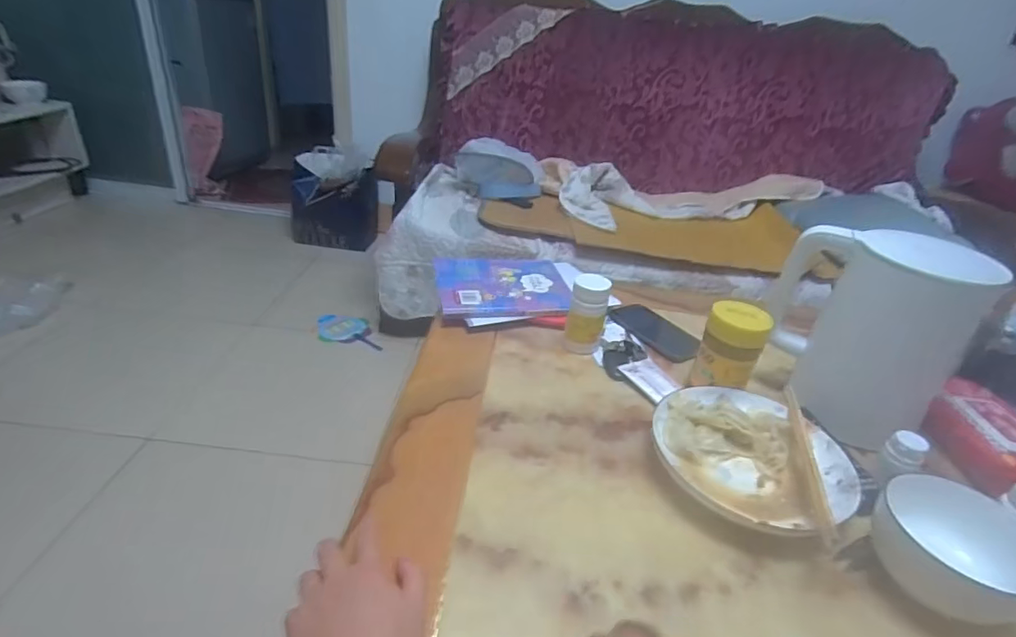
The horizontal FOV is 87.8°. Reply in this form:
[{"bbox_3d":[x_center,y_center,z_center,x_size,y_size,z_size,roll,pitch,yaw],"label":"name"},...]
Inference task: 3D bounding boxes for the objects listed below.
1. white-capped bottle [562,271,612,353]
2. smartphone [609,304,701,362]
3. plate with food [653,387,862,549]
[{"bbox_3d":[0.111,-0.007,0.737,0.051,0.099,0.047,10,30,6],"label":"white-capped bottle"},{"bbox_3d":[0.231,0.020,0.815,0.079,0.011,0.148,-13,35,-30],"label":"smartphone"},{"bbox_3d":[0.262,0.150,0.573,0.201,0.050,0.200,5,30,-3],"label":"plate with food"}]

